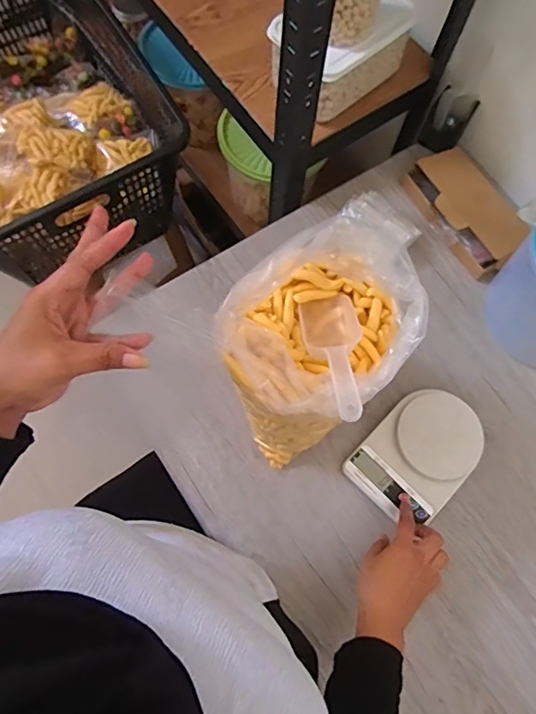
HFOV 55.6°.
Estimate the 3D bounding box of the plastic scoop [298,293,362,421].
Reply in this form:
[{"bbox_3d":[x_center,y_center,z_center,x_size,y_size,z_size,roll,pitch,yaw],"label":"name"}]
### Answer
[{"bbox_3d":[0.061,-0.004,0.478,0.056,0.038,0.145,-2,41,-3],"label":"plastic scoop"}]

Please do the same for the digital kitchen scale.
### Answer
[{"bbox_3d":[0.204,0.131,0.680,0.128,0.041,0.170,43,75,11],"label":"digital kitchen scale"}]

